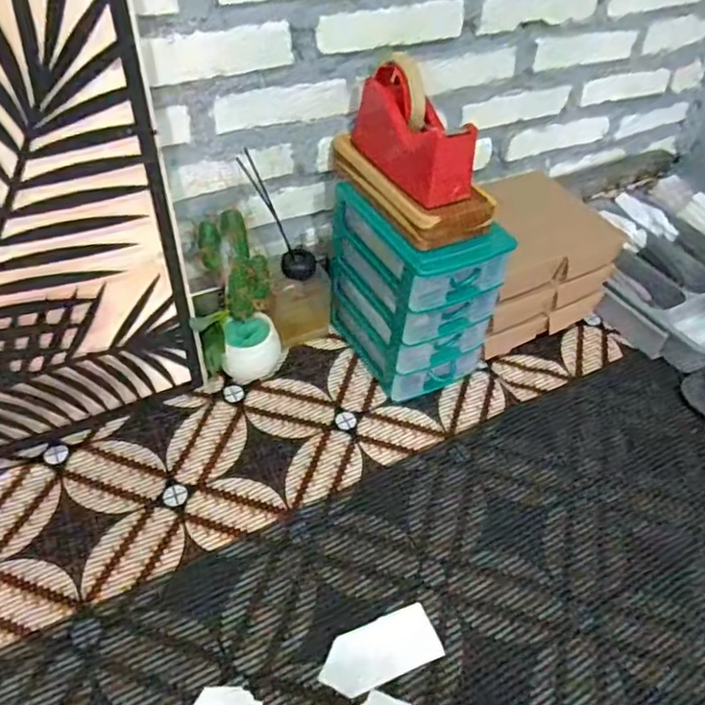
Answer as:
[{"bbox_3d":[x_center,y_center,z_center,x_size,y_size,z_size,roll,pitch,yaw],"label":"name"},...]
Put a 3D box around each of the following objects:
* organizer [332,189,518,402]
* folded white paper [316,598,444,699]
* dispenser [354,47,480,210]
[{"bbox_3d":[0.074,-0.083,0.763,0.133,0.214,0.183,-20,50,-23],"label":"organizer"},{"bbox_3d":[0.025,0.271,0.557,0.109,0.004,0.052,-15,49,-19],"label":"folded white paper"},{"bbox_3d":[0.061,-0.241,0.654,0.059,0.095,0.168,-20,50,-23],"label":"dispenser"}]

